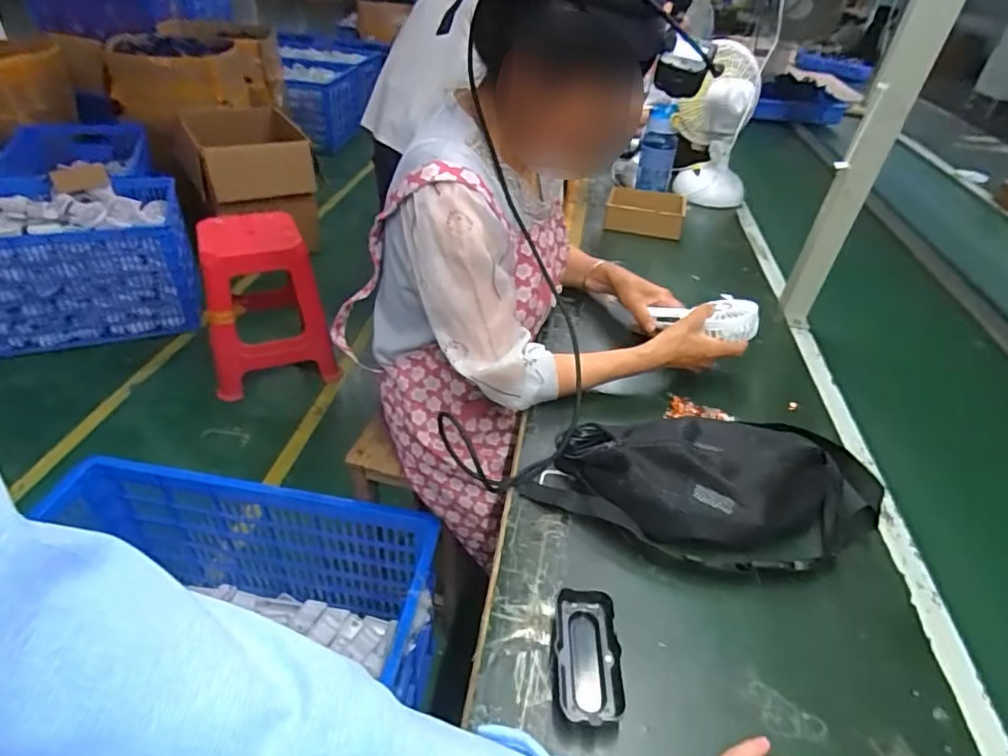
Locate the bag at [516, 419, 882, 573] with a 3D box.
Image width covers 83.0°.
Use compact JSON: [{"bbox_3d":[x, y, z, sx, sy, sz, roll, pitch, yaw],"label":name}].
[{"bbox_3d":[0.204,0.118,0.603,0.352,0.075,0.161,6,38,1],"label":"bag"}]

